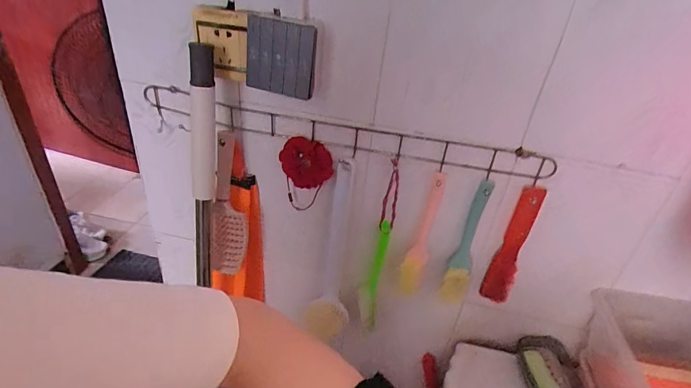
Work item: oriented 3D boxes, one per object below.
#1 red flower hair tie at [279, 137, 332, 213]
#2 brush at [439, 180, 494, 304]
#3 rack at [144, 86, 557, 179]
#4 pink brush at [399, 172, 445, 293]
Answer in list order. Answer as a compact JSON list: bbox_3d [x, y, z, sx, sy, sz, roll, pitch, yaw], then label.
[{"bbox_3d":[-0.057,-0.024,0.598,0.071,0.114,0.028,12,34,7],"label":"red flower hair tie"},{"bbox_3d":[0.178,0.074,0.595,0.036,0.202,0.041,19,35,18],"label":"brush"},{"bbox_3d":[-0.018,-0.083,0.572,0.575,0.050,0.029,12,34,8],"label":"rack"},{"bbox_3d":[0.114,0.064,0.613,0.031,0.213,0.023,19,35,18],"label":"pink brush"}]

